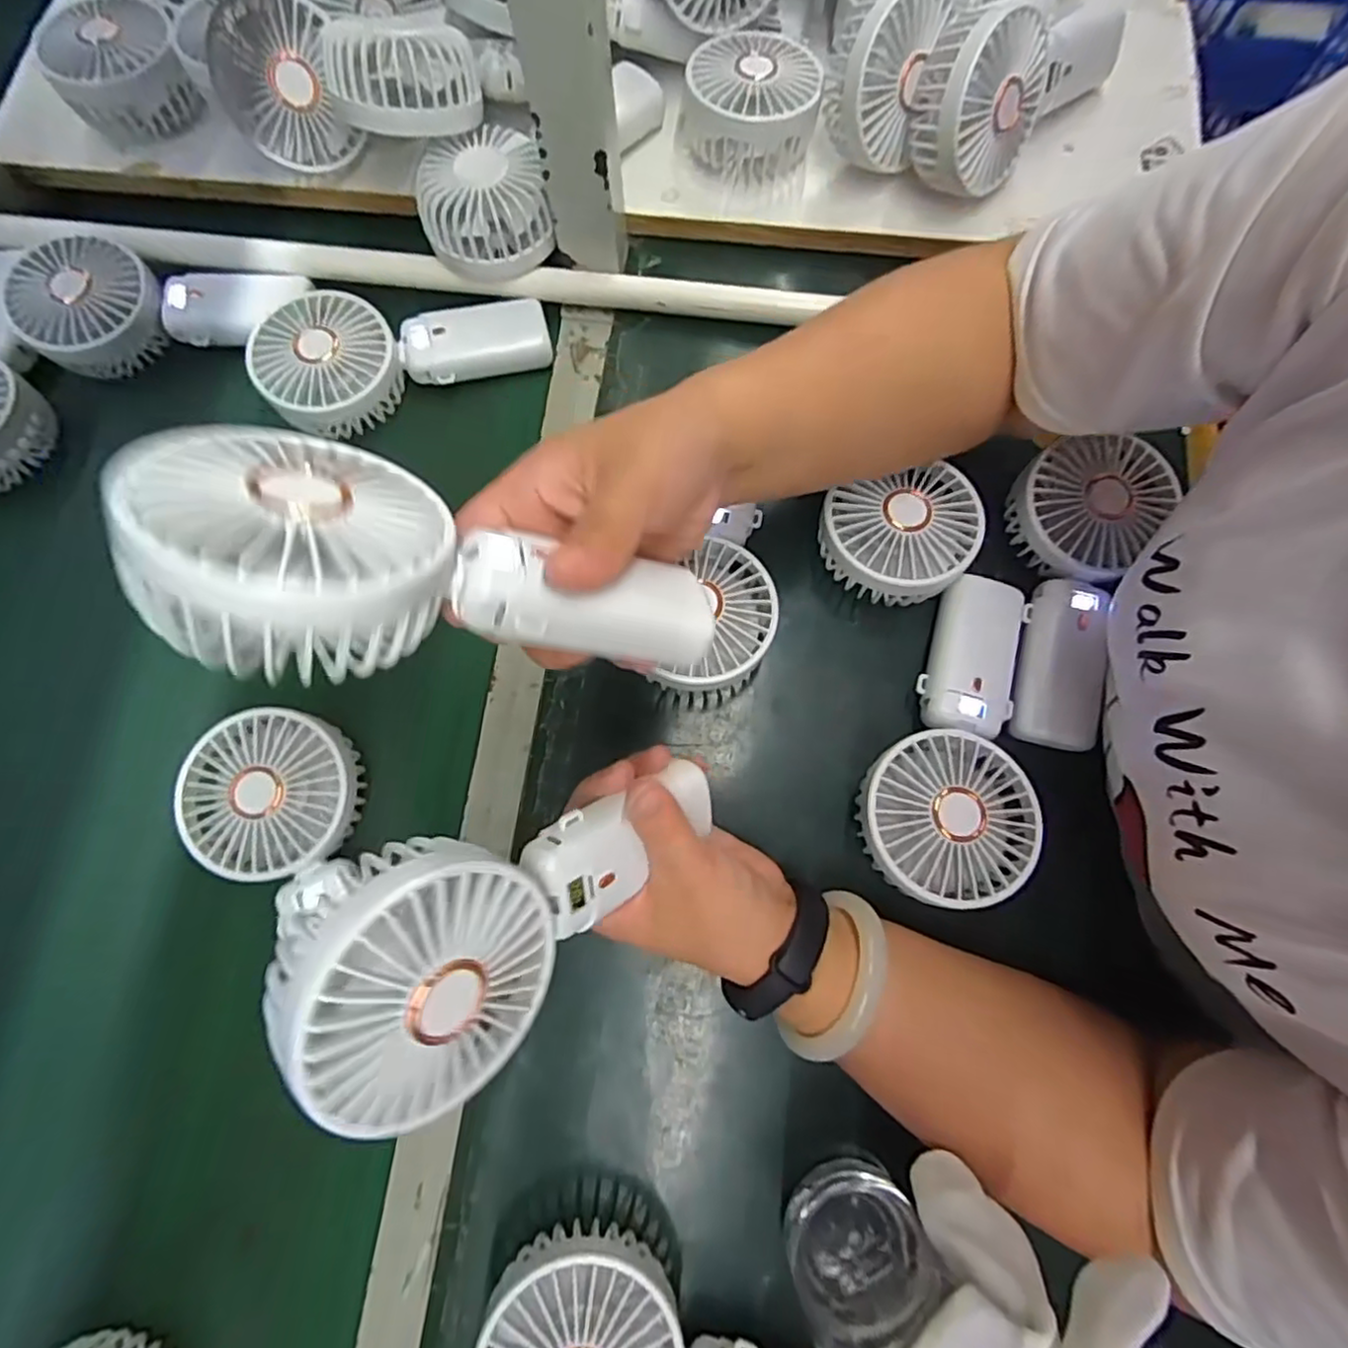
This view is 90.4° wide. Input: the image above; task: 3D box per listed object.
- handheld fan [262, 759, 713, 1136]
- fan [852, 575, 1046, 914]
[{"bbox_3d":[-0.061,0.092,0.264,0.052,0.178,0.090,12,106,40],"label":"handheld fan"},{"bbox_3d":[0.157,0.030,0.370,0.082,0.038,0.187,18,67,4],"label":"fan"}]

